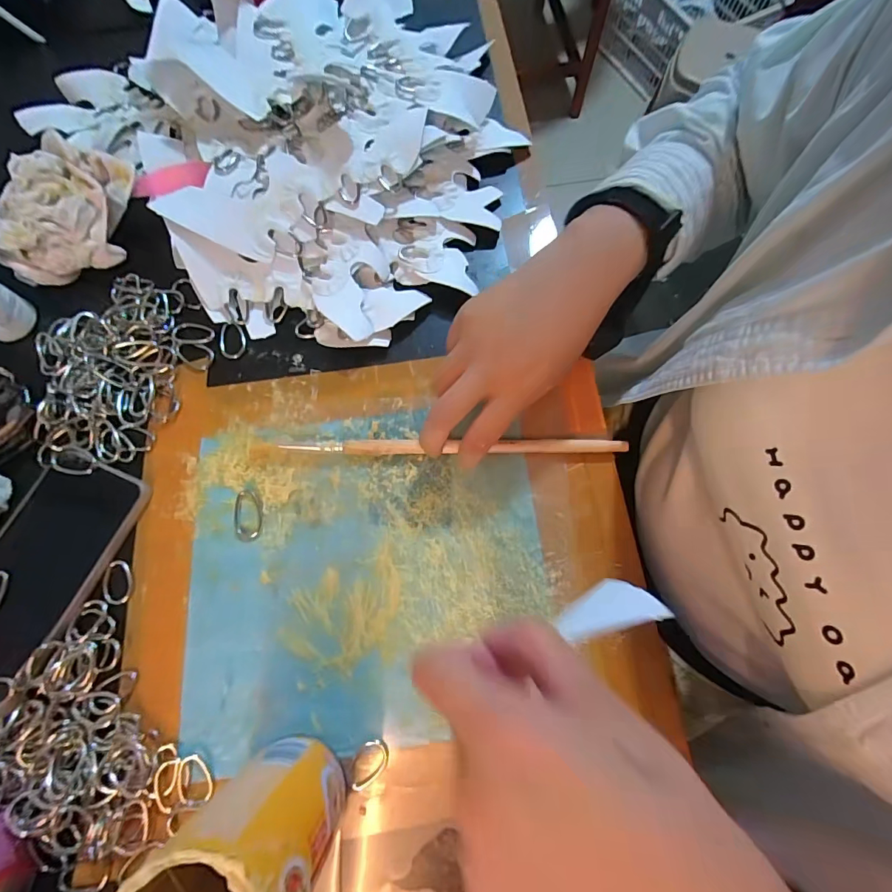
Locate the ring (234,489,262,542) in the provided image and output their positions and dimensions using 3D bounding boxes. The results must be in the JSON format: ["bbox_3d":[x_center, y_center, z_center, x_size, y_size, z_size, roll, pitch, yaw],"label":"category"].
[{"bbox_3d":[-0.141,0.049,0.314,0.019,0.004,0.036,-4,74,-1],"label":"ring"}]

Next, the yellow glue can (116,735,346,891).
[{"bbox_3d":[-0.093,0.193,0.209,0.061,0.125,0.067,0,74,1],"label":"yellow glue can"}]

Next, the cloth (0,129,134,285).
[{"bbox_3d":[-0.311,-0.188,0.350,0.087,0.043,0.106,7,74,3],"label":"cloth"}]

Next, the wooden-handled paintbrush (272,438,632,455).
[{"bbox_3d":[0.007,0.000,0.324,0.247,0.008,0.012,0,74,0],"label":"wooden-handled paintbrush"}]

